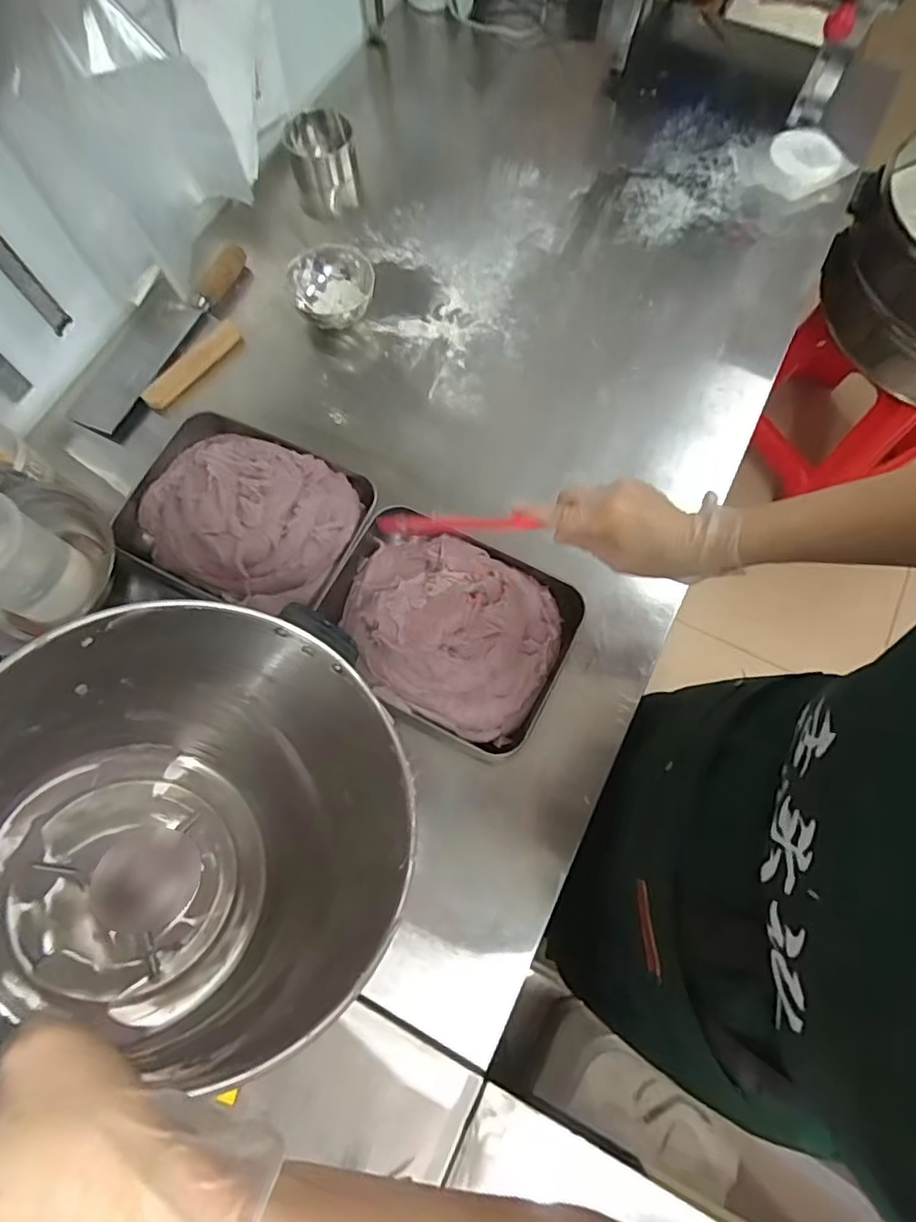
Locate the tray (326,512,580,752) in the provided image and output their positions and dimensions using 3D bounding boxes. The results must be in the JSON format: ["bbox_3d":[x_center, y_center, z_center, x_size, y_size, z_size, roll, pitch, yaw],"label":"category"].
[{"bbox_3d":[-0.013,0.011,0.604,0.251,0.073,0.192,26,74,9],"label":"tray"}]

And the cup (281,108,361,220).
[{"bbox_3d":[-0.199,-0.664,0.873,0.092,0.106,0.092,-4,72,0],"label":"cup"}]

